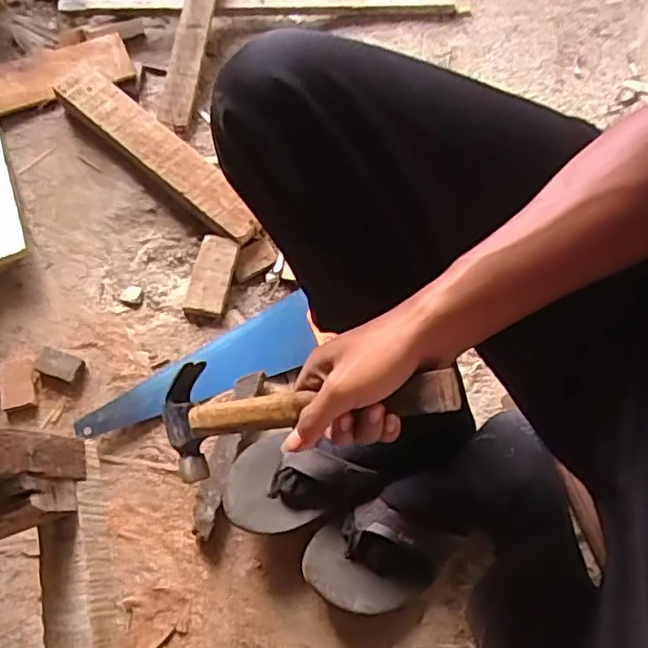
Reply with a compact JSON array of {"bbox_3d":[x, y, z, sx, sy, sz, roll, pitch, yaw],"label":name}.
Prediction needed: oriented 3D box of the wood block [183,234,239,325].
[{"bbox_3d":[-0.148,-0.060,0.831,0.049,0.024,0.125,7,69,5],"label":"wood block"}]

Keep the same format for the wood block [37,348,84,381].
[{"bbox_3d":[-0.328,0.051,0.781,0.055,0.015,0.030,17,71,9],"label":"wood block"}]

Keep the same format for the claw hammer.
[{"bbox_3d":[-0.019,0.061,0.470,0.247,0.033,0.087,-12,66,29],"label":"claw hammer"}]

